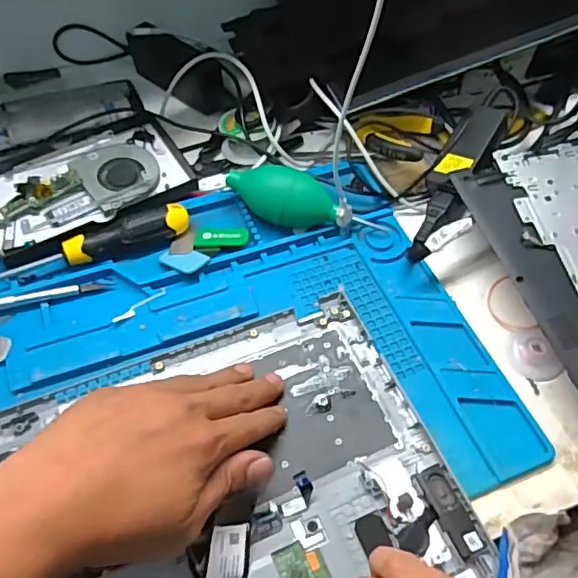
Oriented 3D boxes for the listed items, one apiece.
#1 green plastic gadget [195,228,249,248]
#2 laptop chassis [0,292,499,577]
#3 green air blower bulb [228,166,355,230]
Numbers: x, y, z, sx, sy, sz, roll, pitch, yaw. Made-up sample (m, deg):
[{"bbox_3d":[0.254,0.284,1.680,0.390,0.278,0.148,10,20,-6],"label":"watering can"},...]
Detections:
[{"bbox_3d":[-0.058,-0.045,0.500,0.046,0.004,0.023,-2,55,-4],"label":"green plastic gadget"},{"bbox_3d":[-0.071,0.151,0.363,0.353,0.034,0.232,-22,60,-12],"label":"laptop chassis"},{"bbox_3d":[-0.001,-0.076,0.502,0.108,0.044,0.041,18,59,-4],"label":"green air blower bulb"}]

